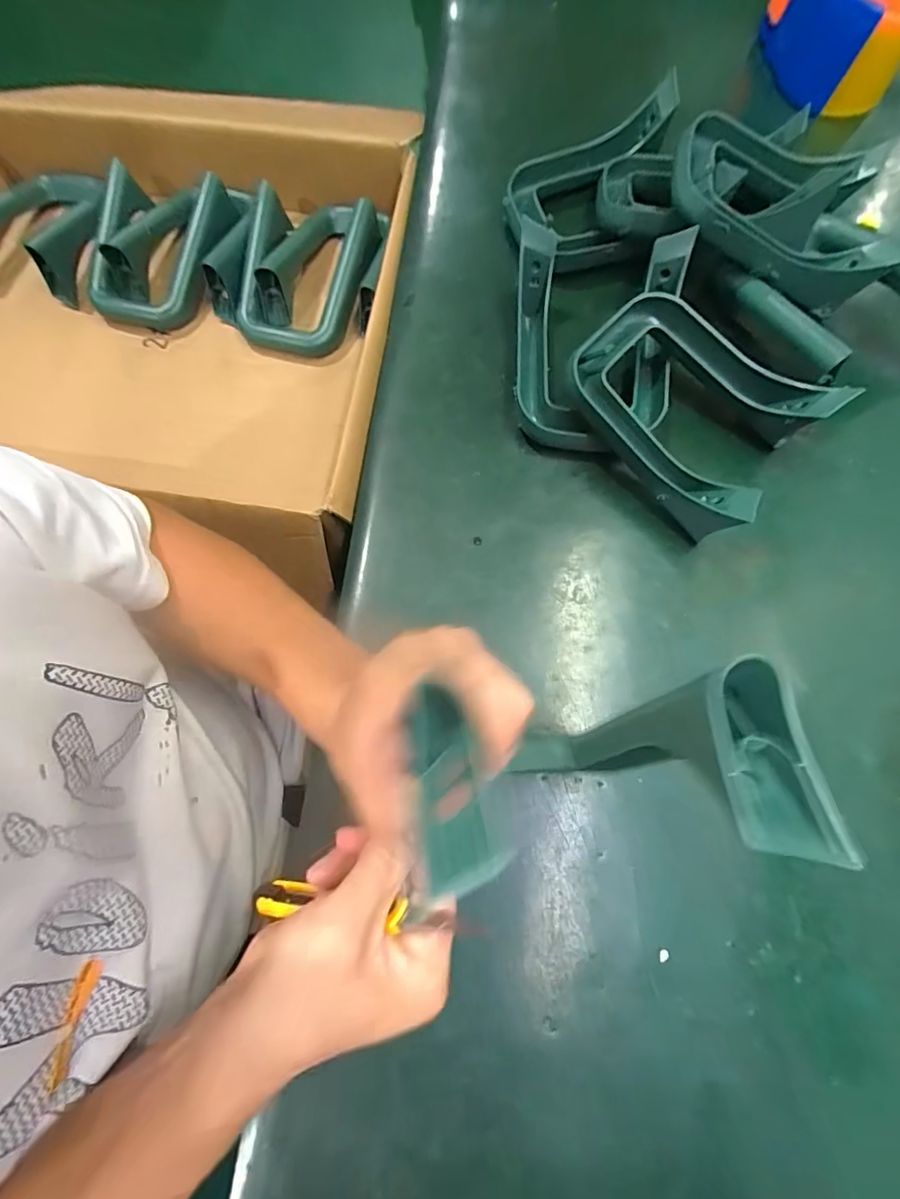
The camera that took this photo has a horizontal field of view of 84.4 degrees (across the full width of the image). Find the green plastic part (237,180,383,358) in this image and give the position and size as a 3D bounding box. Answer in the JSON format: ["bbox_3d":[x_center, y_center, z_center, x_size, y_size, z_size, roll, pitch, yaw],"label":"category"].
[{"bbox_3d":[-0.135,-0.329,0.487,0.133,0.081,0.160,14,74,5],"label":"green plastic part"}]

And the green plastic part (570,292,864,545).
[{"bbox_3d":[0.171,-0.136,0.359,0.131,0.057,0.168,-37,75,-8],"label":"green plastic part"}]

